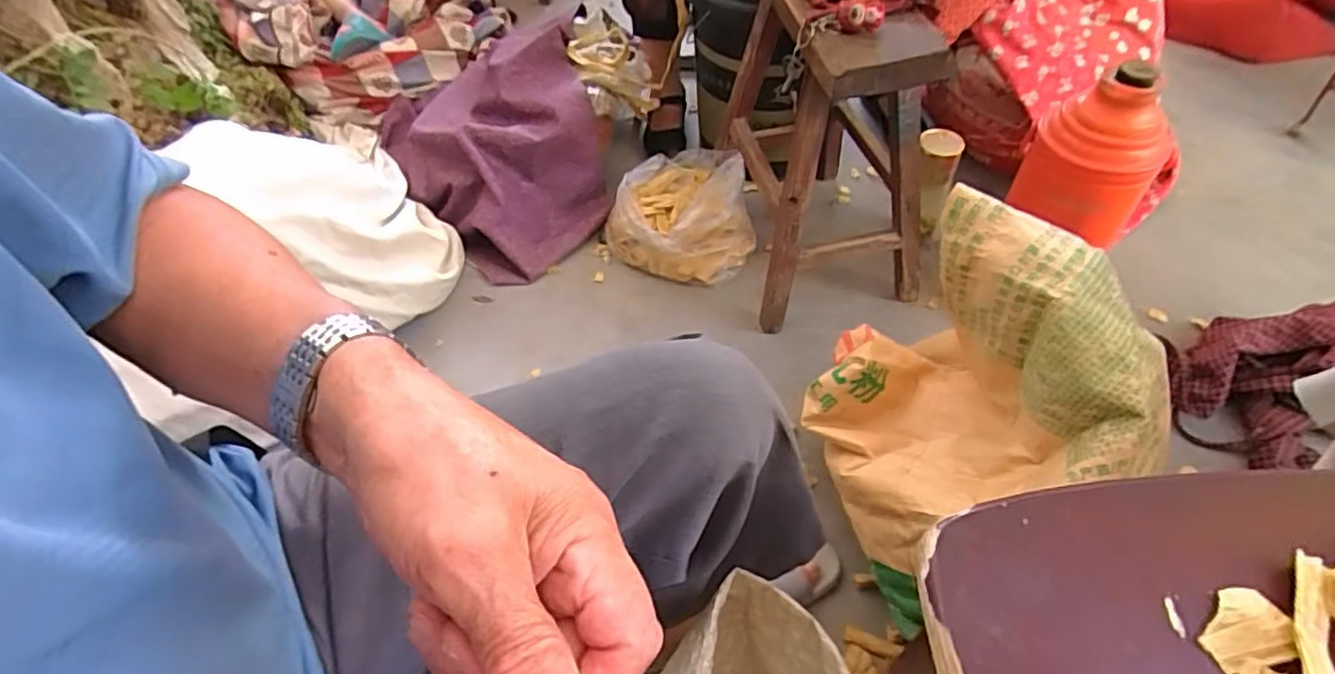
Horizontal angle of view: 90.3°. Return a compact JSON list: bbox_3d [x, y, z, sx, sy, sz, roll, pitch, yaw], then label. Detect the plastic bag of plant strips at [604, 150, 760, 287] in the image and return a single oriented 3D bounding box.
[{"bbox_3d":[0.033,-0.212,1.138,0.236,0.110,0.230,32,58,26],"label":"plastic bag of plant strips"}]

